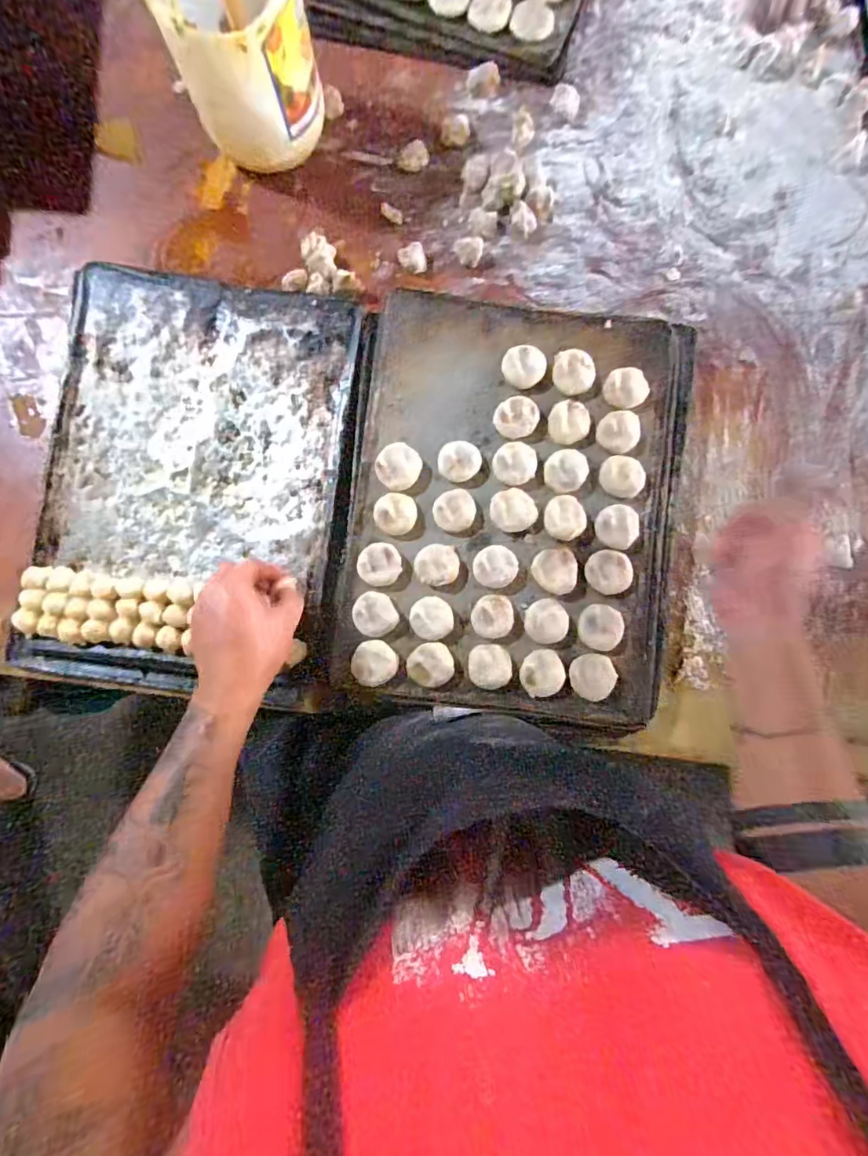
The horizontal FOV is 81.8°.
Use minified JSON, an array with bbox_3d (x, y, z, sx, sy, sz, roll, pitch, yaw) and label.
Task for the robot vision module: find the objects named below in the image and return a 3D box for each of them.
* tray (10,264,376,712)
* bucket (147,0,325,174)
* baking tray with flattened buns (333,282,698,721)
[{"bbox_3d":[-0.269,-0.105,0.578,0.343,0.032,0.467,9,88,0],"label":"tray"},{"bbox_3d":[-0.205,-0.577,0.538,0.142,0.204,0.149,-16,88,-1],"label":"bucket"},{"bbox_3d":[0.084,-0.081,0.572,0.380,0.057,0.457,7,87,0],"label":"baking tray with flattened buns"}]

